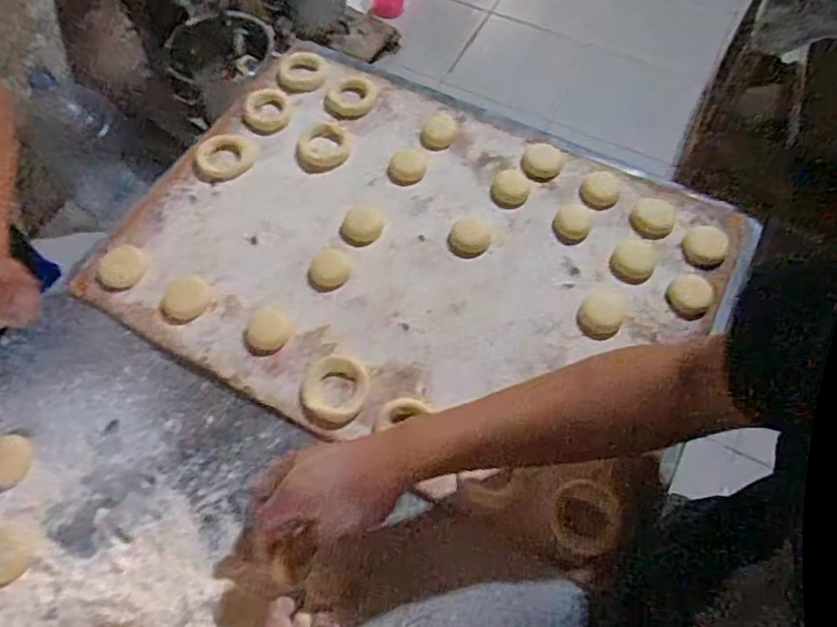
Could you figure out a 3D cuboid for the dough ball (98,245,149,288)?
[{"bbox_3d":[-0.310,-0.048,0.628,0.051,0.011,0.046,-22,65,-10],"label":"dough ball"}]

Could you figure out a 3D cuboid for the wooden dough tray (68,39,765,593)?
[{"bbox_3d":[0.002,-0.066,0.632,0.590,0.019,0.426,26,66,13],"label":"wooden dough tray"}]

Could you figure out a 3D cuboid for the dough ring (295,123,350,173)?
[{"bbox_3d":[-0.114,-0.194,0.698,0.062,0.010,0.066,0,63,1],"label":"dough ring"}]

